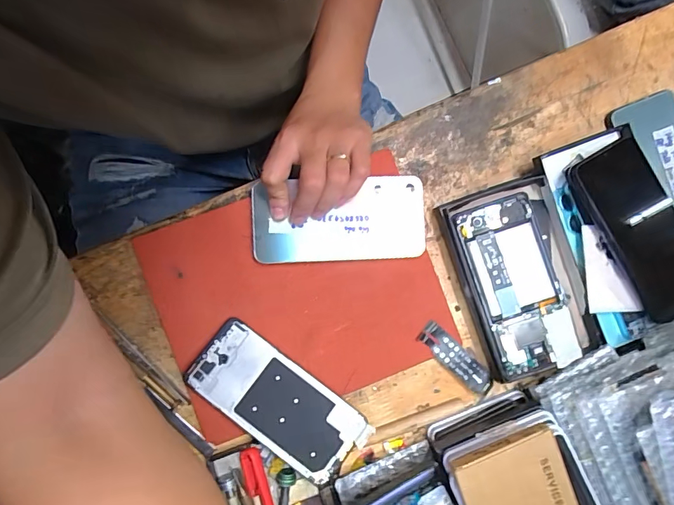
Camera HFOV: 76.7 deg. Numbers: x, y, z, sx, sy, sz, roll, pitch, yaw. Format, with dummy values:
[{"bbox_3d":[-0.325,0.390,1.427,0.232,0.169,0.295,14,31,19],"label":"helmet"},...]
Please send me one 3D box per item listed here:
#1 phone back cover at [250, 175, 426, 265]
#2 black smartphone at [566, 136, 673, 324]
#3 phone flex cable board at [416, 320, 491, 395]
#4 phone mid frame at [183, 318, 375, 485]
[{"bbox_3d":[0.002,-0.030,0.395,0.159,0.007,0.074,-2,91,-2],"label":"phone back cover"},{"bbox_3d":[0.286,-0.022,0.397,0.075,0.011,0.165,-28,87,-3],"label":"black smartphone"},{"bbox_3d":[0.114,0.101,0.409,0.082,0.007,0.027,40,85,-1],"label":"phone flex cable board"},{"bbox_3d":[-0.054,0.135,0.384,0.160,0.013,0.070,38,85,-1],"label":"phone mid frame"}]

